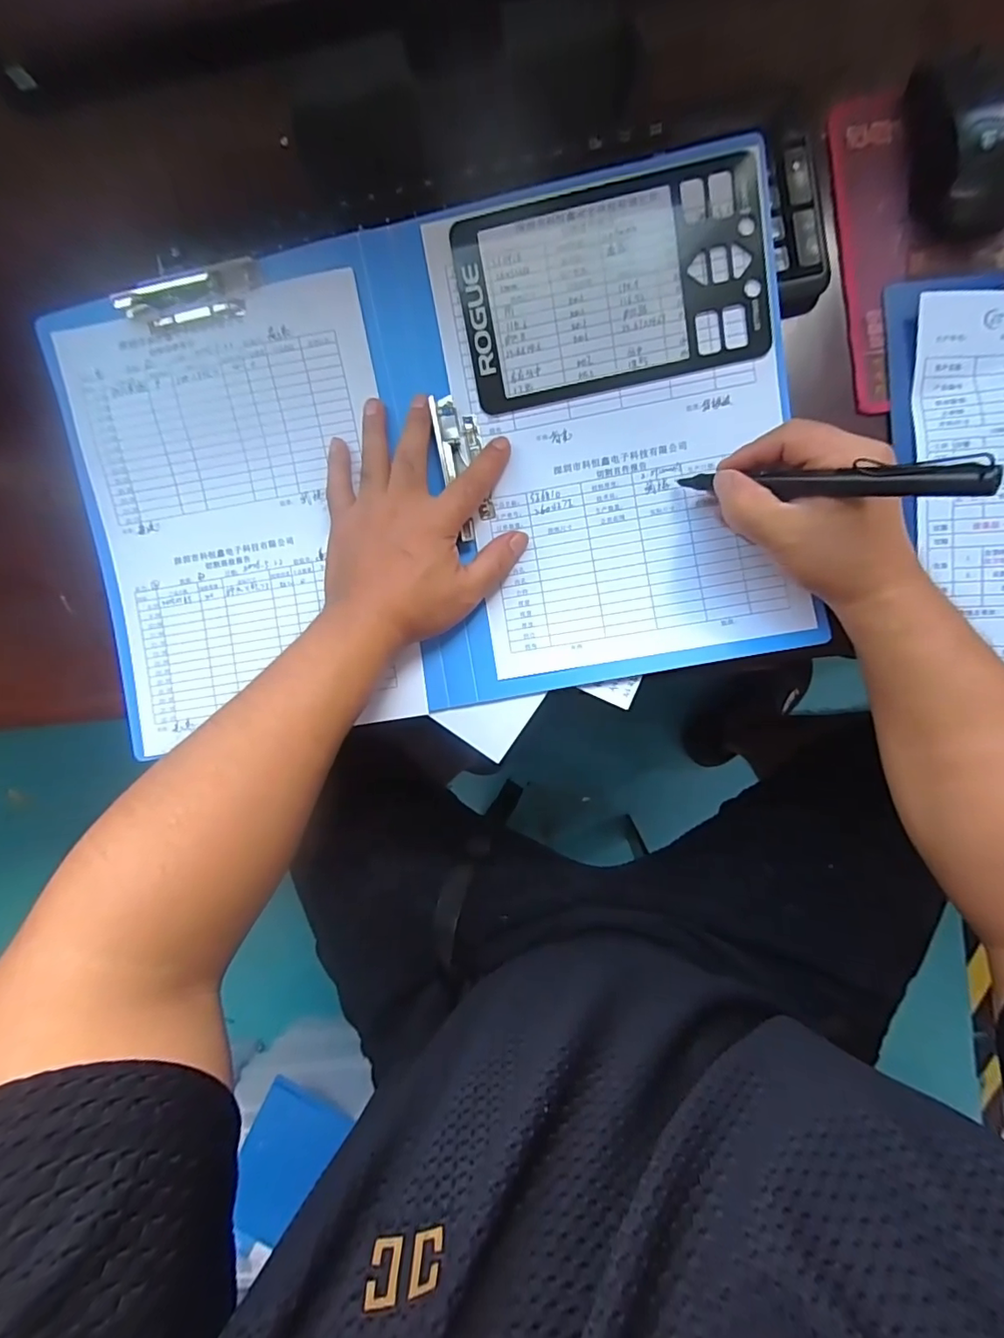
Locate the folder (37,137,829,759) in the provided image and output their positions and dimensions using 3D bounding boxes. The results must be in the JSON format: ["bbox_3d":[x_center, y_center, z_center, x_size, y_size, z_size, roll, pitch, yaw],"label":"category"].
[{"bbox_3d":[-0.057,-0.127,0.361,0.475,0.026,0.310,-10,94,6],"label":"folder"}]

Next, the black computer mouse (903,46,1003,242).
[{"bbox_3d":[0.290,-0.328,0.326,0.054,0.033,0.103,-8,90,6],"label":"black computer mouse"}]

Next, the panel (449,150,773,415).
[{"bbox_3d":[0.071,-0.244,0.344,0.190,0.004,0.117,-10,101,5],"label":"panel"}]

